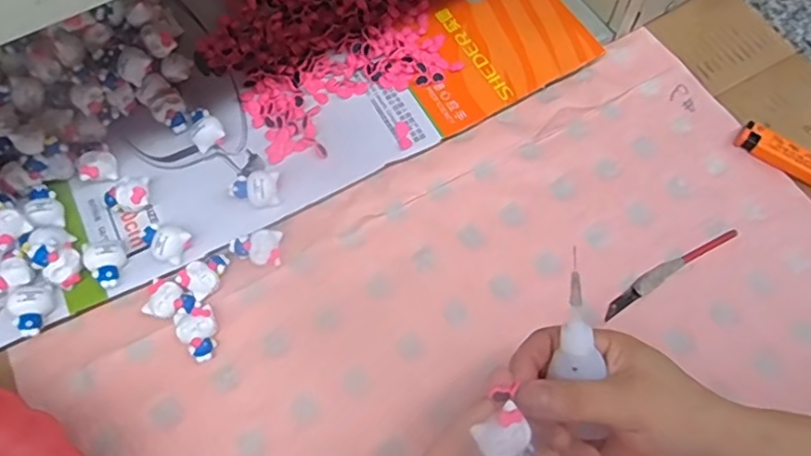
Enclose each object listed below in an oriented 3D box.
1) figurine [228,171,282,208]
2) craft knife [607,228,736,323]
[{"bbox_3d":[-0.109,-0.027,0.426,0.034,0.022,0.024,-4,68,-3],"label":"figurine"},{"bbox_3d":[0.191,0.030,0.425,0.121,0.009,0.013,-30,71,-13],"label":"craft knife"}]

